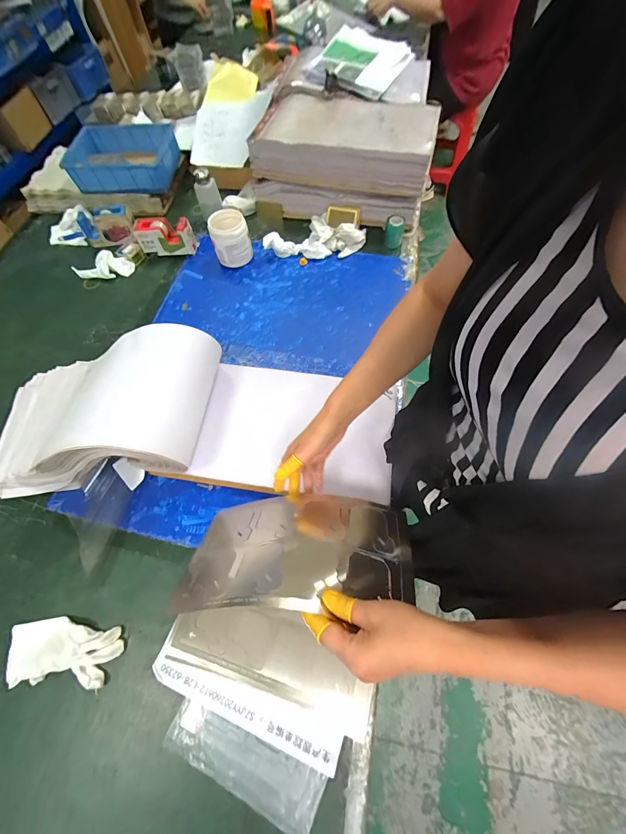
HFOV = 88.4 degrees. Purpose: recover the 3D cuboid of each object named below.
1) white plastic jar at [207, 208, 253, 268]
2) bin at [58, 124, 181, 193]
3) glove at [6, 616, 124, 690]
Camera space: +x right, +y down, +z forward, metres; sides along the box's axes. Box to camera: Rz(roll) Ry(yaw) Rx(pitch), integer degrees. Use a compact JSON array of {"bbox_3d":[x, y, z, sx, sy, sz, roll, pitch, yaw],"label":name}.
[{"bbox_3d":[-0.214,-0.459,0.839,0.093,0.105,0.092,0,64,0],"label":"white plastic jar"},{"bbox_3d":[-0.545,-0.746,0.931,0.288,0.087,0.198,-2,64,1],"label":"bin"},{"bbox_3d":[-0.390,0.363,0.498,0.177,0.016,0.085,-2,64,-1],"label":"glove"}]

